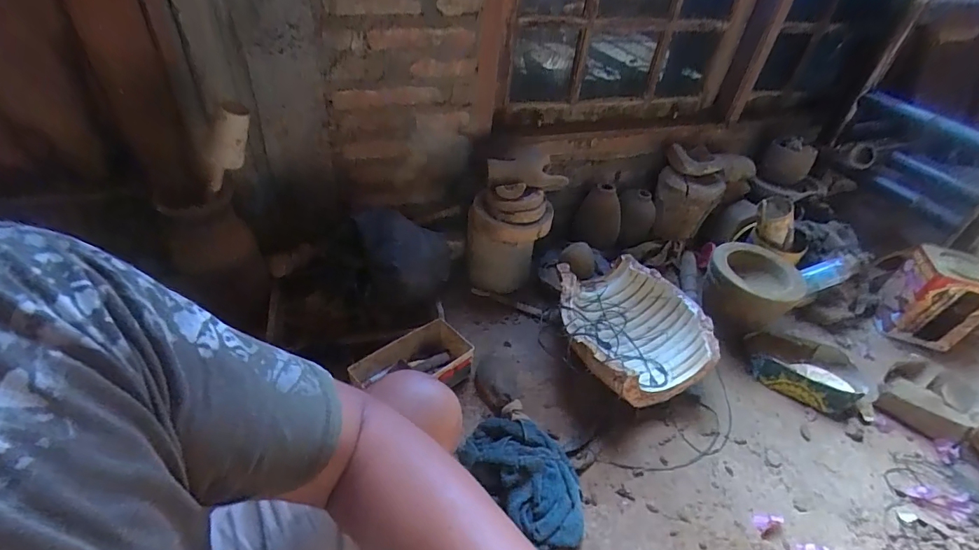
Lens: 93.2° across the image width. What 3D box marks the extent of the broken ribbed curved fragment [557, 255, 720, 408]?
[{"bbox_3d":[0.309,0.128,1.073,0.316,0.164,0.328,3,41,-2],"label":"broken ribbed curved fragment"}]

